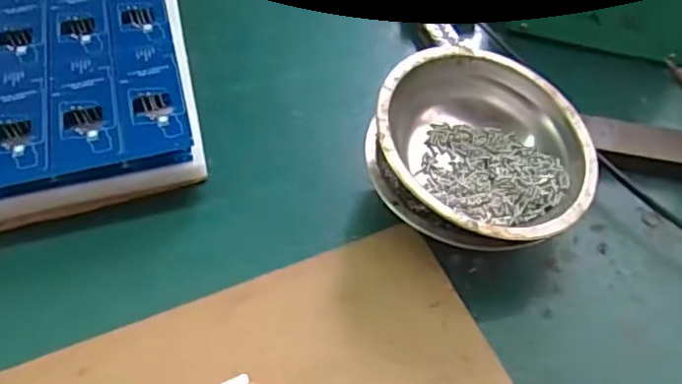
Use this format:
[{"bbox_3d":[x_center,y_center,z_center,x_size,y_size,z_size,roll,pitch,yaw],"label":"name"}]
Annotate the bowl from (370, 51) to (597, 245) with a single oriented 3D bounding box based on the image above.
[{"bbox_3d":[0.079,-0.017,0.345,0.120,0.070,0.121,0,54,0],"label":"bowl"}]

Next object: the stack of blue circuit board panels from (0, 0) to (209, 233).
[{"bbox_3d":[-0.186,-0.069,0.395,0.165,0.046,0.184,-12,55,-9],"label":"stack of blue circuit board panels"}]

